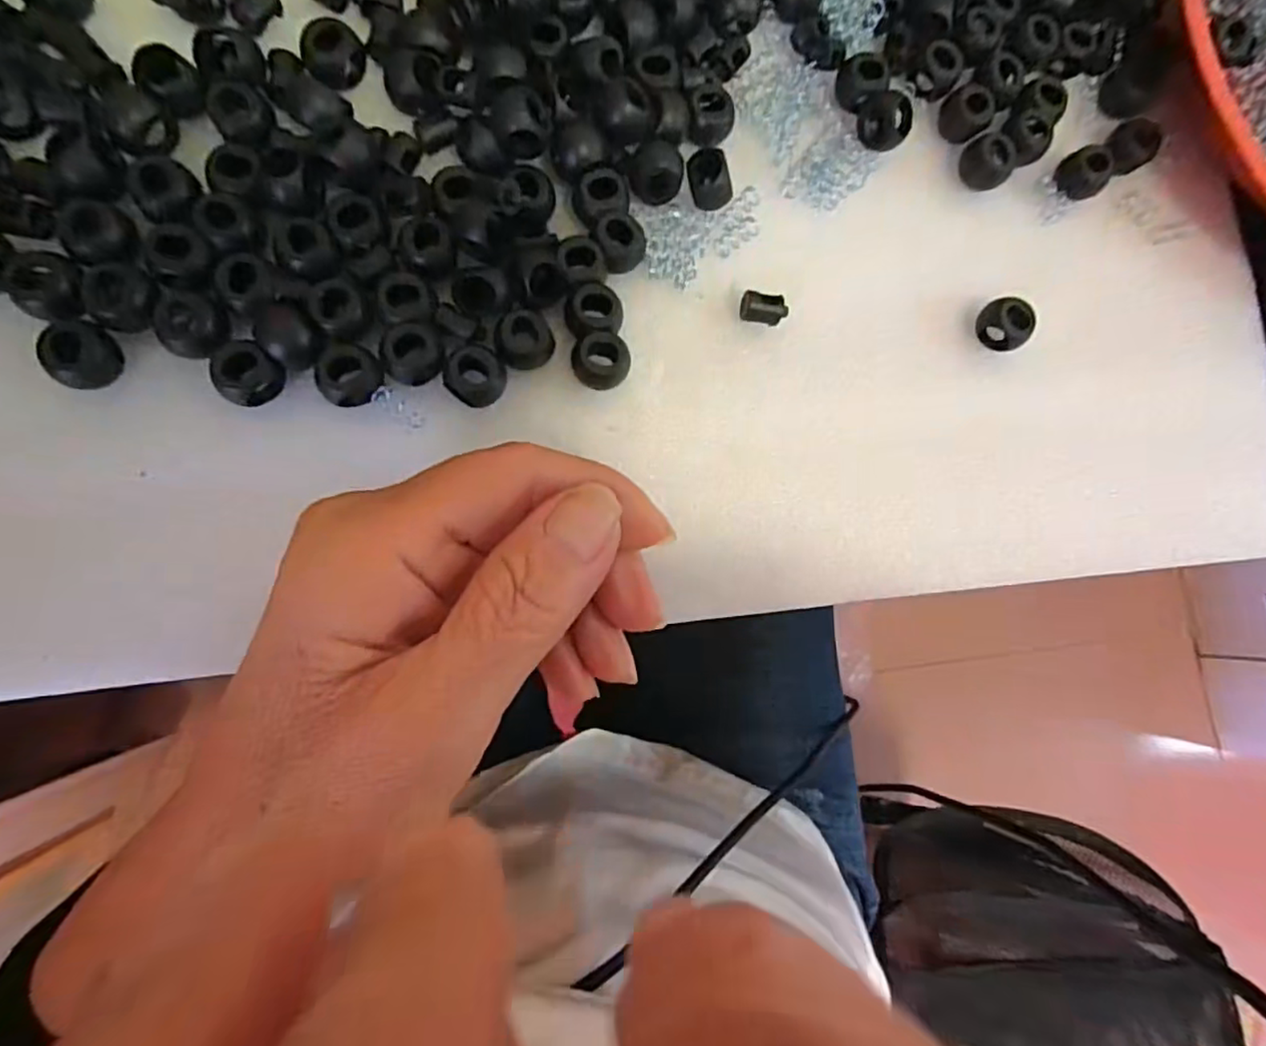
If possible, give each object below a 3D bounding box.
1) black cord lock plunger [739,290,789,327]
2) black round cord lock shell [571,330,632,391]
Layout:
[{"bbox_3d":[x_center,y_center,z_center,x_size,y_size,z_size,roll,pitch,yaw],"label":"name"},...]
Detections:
[{"bbox_3d":[0.042,-0.069,0.209,0.014,0.008,0.008,15,82,-8],"label":"black cord lock plunger"},{"bbox_3d":[-0.010,-0.048,0.197,0.017,0.013,0.016,1,87,-9],"label":"black round cord lock shell"}]

